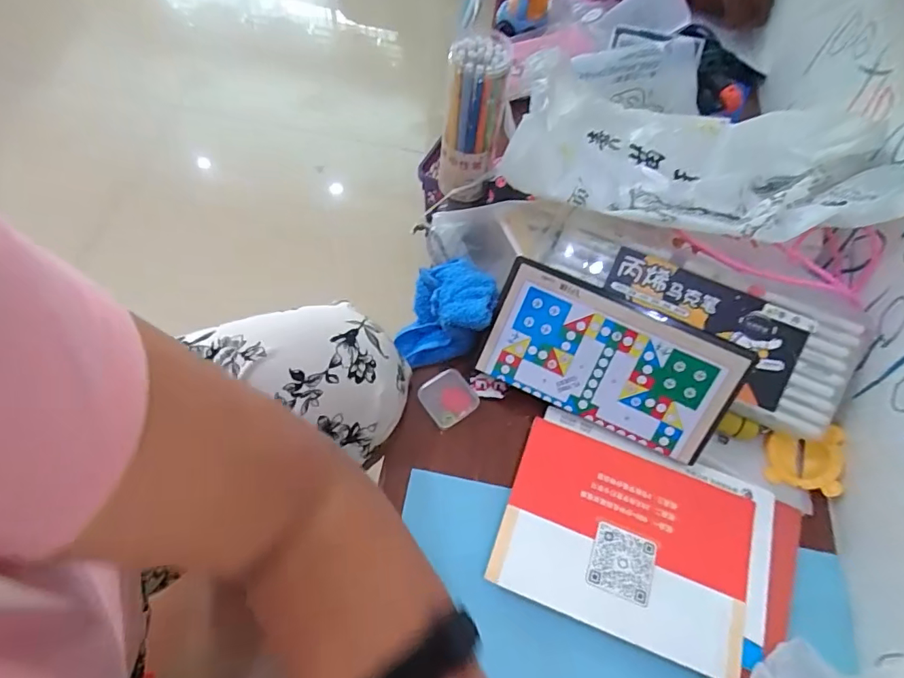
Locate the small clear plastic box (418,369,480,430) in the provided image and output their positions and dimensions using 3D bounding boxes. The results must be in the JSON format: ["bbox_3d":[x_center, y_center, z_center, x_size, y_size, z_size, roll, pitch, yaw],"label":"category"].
[{"bbox_3d":[-0.003,0.055,0.461,0.047,0.013,0.046,-34,70,-19],"label":"small clear plastic box"}]

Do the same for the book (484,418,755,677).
[{"bbox_3d":[0.142,0.163,0.406,0.194,0.004,0.142,20,63,7],"label":"book"}]

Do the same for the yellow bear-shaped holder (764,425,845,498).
[{"bbox_3d":[0.319,0.108,0.453,0.053,0.034,0.055,14,63,4],"label":"yellow bear-shaped holder"}]

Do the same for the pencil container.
[{"bbox_3d":[0.020,-0.222,0.507,0.059,0.140,0.062,7,63,0],"label":"pencil container"}]

